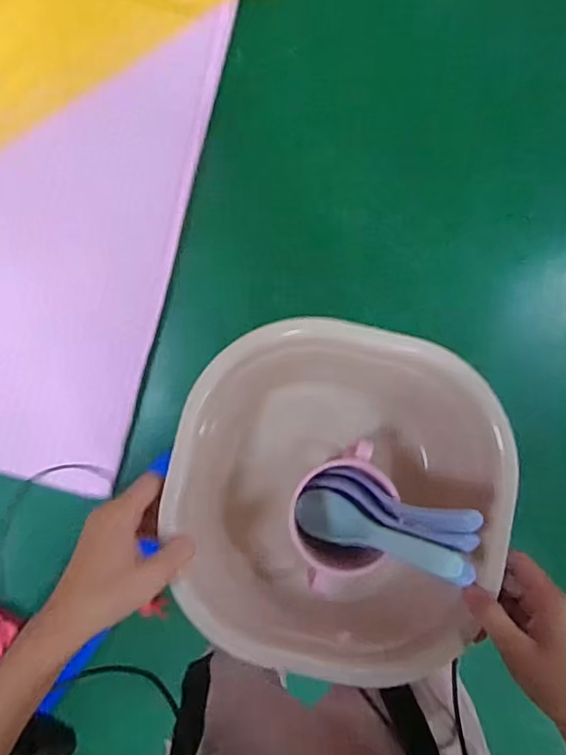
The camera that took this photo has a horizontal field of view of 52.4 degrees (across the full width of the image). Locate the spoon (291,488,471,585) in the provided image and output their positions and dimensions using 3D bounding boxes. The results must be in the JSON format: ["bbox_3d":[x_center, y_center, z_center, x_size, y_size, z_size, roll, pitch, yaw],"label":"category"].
[{"bbox_3d":[0.065,0.114,0.416,0.015,0.148,0.035,4,94,-42],"label":"spoon"}]

